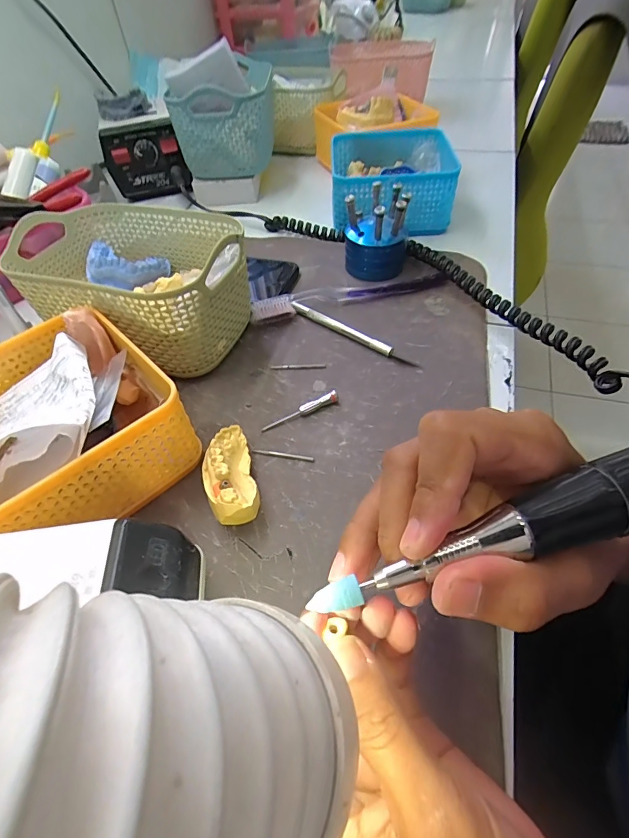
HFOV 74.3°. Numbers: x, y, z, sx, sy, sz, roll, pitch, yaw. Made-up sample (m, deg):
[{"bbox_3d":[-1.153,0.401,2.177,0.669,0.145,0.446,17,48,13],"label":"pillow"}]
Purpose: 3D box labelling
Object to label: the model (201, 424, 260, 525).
[{"bbox_3d":[-0.052,0.035,0.254,0.029,0.029,0.066,-15,53,-8],"label":"model"}]

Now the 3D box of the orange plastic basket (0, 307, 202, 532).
[{"bbox_3d":[-0.161,0.005,0.257,0.131,0.075,0.132,-39,59,-24],"label":"orange plastic basket"}]

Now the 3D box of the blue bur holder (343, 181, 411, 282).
[{"bbox_3d":[0.060,-0.182,0.397,0.058,0.067,0.069,8,53,9],"label":"blue bur holder"}]

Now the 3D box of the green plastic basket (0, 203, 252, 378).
[{"bbox_3d":[-0.140,-0.106,0.338,0.170,0.083,0.114,15,54,15],"label":"green plastic basket"}]

